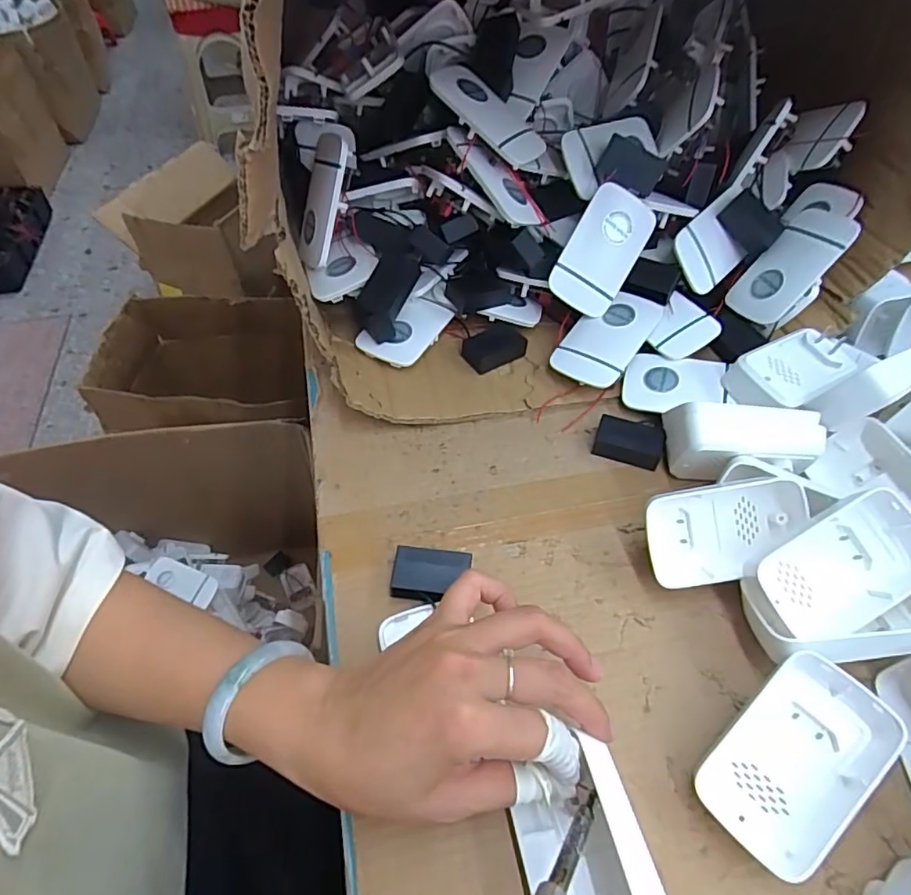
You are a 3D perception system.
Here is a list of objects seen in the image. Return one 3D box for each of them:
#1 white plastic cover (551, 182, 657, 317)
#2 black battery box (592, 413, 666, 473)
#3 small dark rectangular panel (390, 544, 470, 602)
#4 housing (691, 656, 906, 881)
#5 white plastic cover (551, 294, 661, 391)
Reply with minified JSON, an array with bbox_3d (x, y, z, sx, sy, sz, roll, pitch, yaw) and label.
[{"bbox_3d":[0.120,-0.159,0.456,0.058,0.095,0.008,28,9,-13],"label":"white plastic cover"},{"bbox_3d":[0.131,-0.004,0.426,0.048,0.018,0.030,18,54,12],"label":"black battery box"},{"bbox_3d":[-0.015,0.083,0.355,0.046,0.018,0.033,6,52,4],"label":"small dark rectangular panel"},{"bbox_3d":[0.172,0.158,0.283,0.098,0.024,0.062,-42,61,-8],"label":"housing"},{"bbox_3d":[0.124,-0.092,0.462,0.056,0.009,0.097,29,71,26],"label":"white plastic cover"}]

